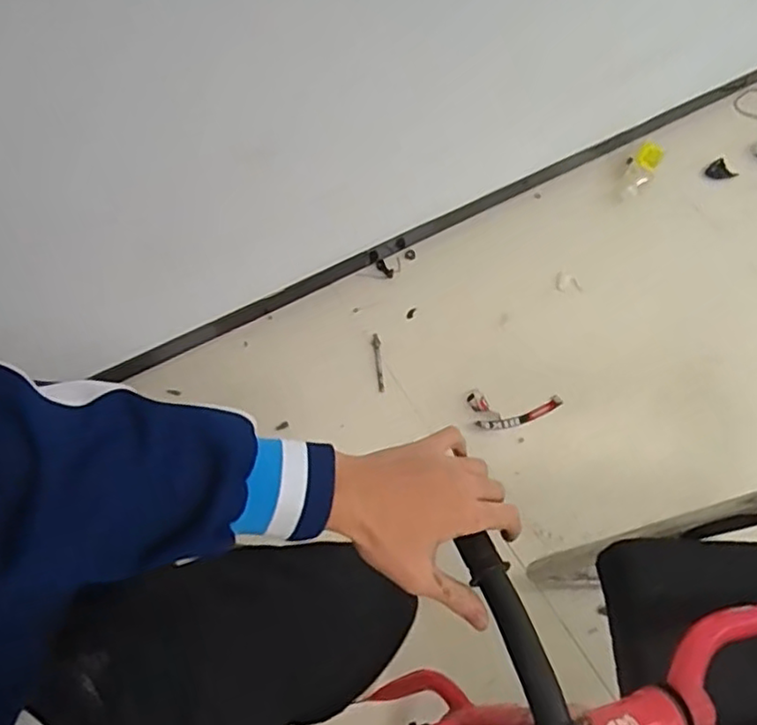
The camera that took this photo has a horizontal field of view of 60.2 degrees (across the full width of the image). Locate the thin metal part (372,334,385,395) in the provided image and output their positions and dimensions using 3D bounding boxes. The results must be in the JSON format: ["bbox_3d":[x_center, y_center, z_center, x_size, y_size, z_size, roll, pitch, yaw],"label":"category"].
[{"bbox_3d":[-0.001,0.001,1.179,0.014,0.015,0.115,-2,65,-7],"label":"thin metal part"}]

